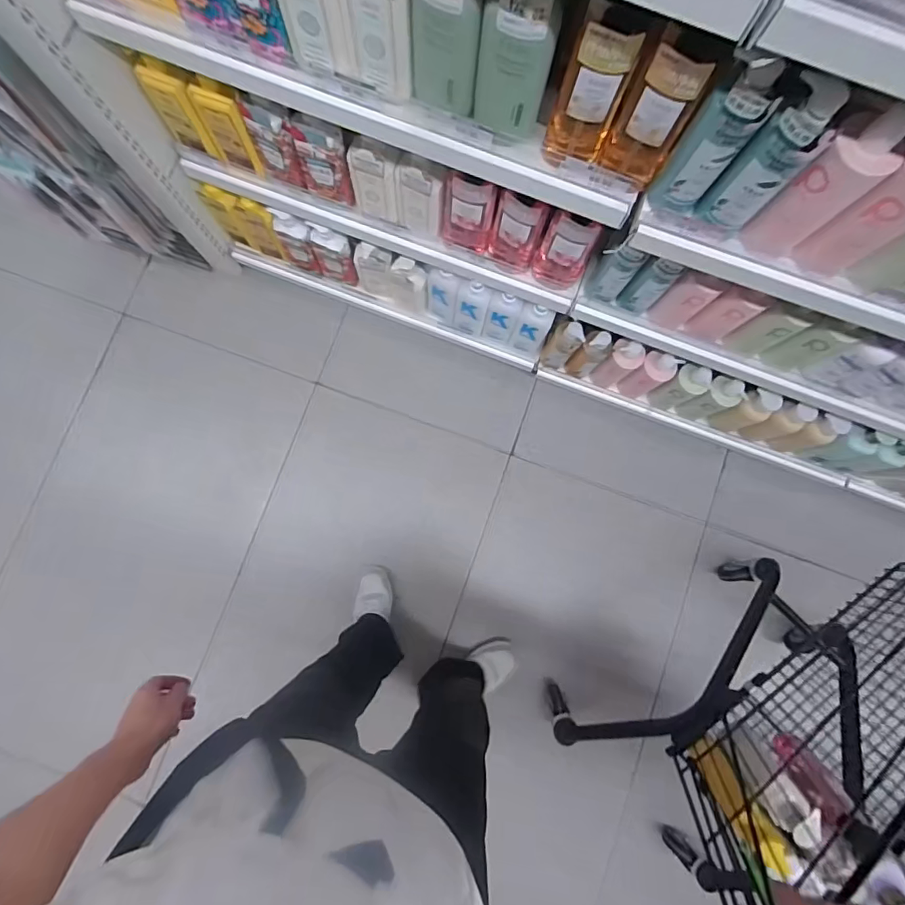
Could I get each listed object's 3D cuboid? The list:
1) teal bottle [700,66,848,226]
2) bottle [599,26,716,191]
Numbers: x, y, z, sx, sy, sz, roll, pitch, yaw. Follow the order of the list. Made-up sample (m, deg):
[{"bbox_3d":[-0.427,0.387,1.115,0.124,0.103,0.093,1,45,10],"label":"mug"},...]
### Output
[{"bbox_3d":[0.383,-0.353,0.596,0.067,0.186,0.056,20,85,1],"label":"teal bottle"},{"bbox_3d":[0.254,-0.428,0.617,0.088,0.185,0.055,28,85,2],"label":"bottle"}]

